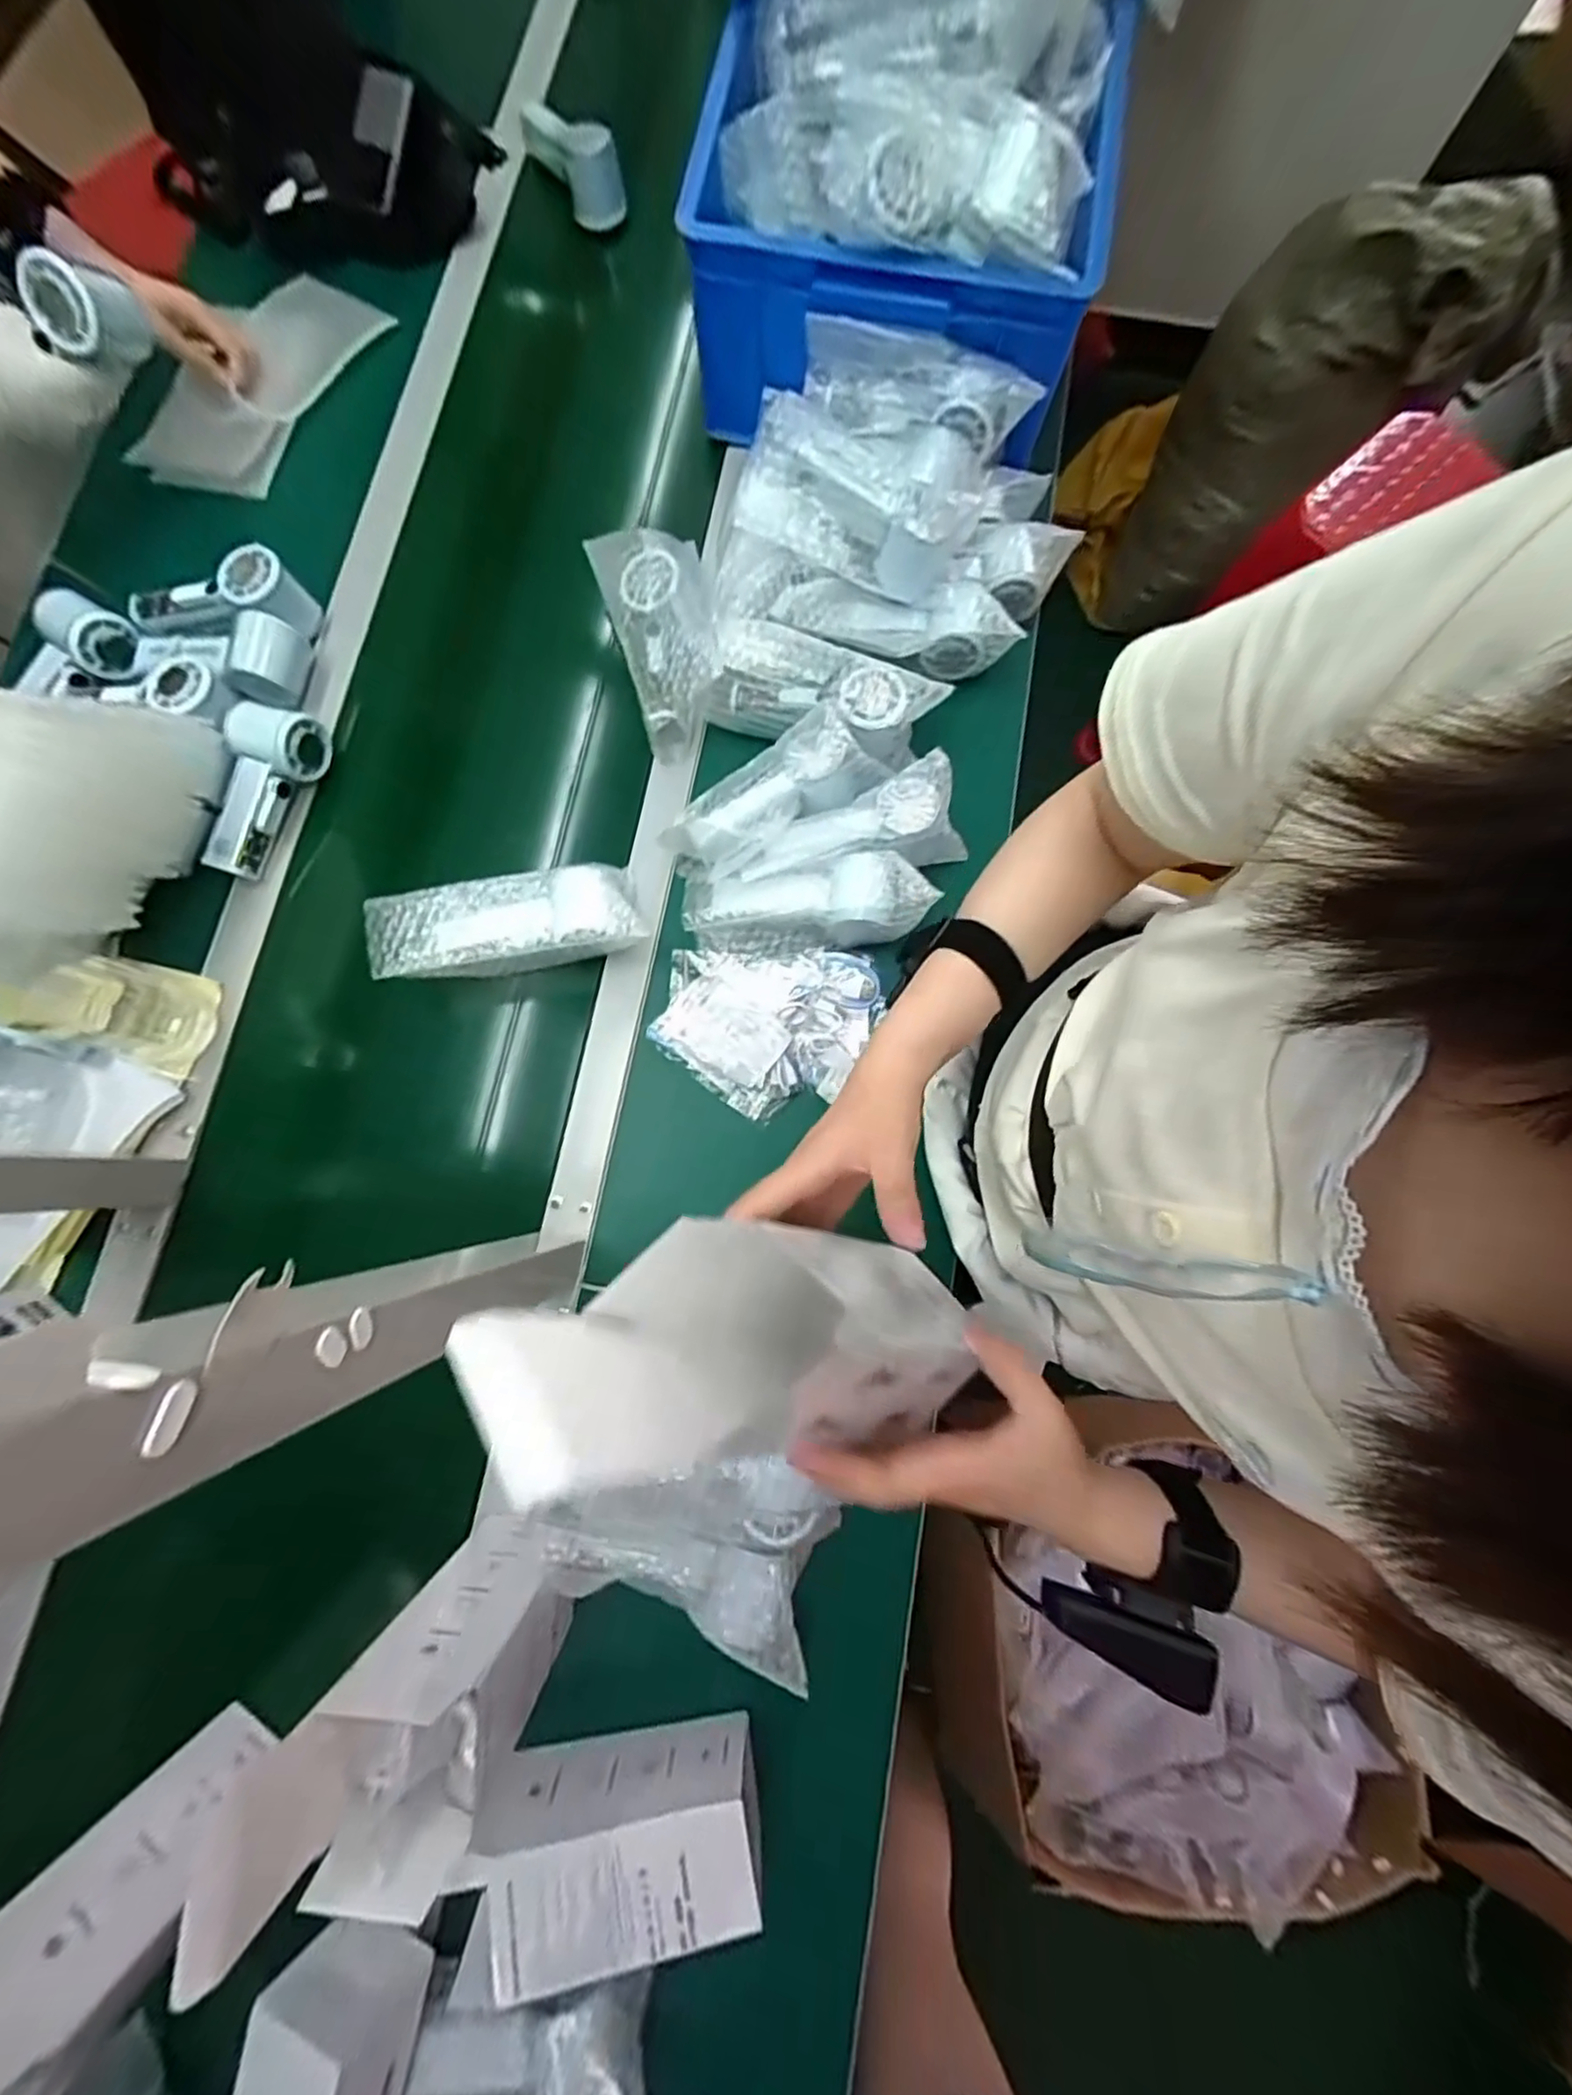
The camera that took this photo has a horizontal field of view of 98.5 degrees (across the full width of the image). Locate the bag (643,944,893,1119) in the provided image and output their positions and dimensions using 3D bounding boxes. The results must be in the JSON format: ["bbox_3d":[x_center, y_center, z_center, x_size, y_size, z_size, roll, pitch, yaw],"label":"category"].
[{"bbox_3d":[-0.013,-0.017,0.577,0.187,0.034,0.139,-1,80,-1],"label":"bag"}]

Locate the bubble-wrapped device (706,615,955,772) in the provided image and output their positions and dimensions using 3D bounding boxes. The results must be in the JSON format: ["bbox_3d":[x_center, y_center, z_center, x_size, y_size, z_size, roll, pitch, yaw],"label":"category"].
[{"bbox_3d":[0.032,-0.312,0.603,0.201,0.060,0.066,19,80,2],"label":"bubble-wrapped device"}]

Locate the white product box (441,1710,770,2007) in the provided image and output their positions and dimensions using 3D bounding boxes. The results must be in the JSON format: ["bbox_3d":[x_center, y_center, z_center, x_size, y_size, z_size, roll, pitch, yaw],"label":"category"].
[{"bbox_3d":[-0.109,0.526,0.447,0.183,0.074,0.082,-10,80,-3],"label":"white product box"}]

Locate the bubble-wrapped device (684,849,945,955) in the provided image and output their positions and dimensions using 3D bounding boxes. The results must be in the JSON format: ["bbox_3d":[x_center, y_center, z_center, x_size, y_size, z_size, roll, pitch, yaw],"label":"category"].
[{"bbox_3d":[0.013,-0.124,0.576,0.189,0.060,0.063,-4,80,12],"label":"bubble-wrapped device"}]

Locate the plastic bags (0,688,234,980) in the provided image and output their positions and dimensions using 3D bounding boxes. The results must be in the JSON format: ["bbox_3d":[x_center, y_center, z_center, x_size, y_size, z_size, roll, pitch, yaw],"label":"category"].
[{"bbox_3d":[-0.606,-0.178,0.508,0.221,0.135,0.236,11,80,1],"label":"plastic bags"}]

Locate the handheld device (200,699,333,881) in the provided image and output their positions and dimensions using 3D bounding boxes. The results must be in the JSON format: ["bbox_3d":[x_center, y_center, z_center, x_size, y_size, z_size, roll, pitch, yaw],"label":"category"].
[{"bbox_3d":[-0.468,-0.228,0.598,0.060,0.044,0.154,19,80,2],"label":"handheld device"}]

